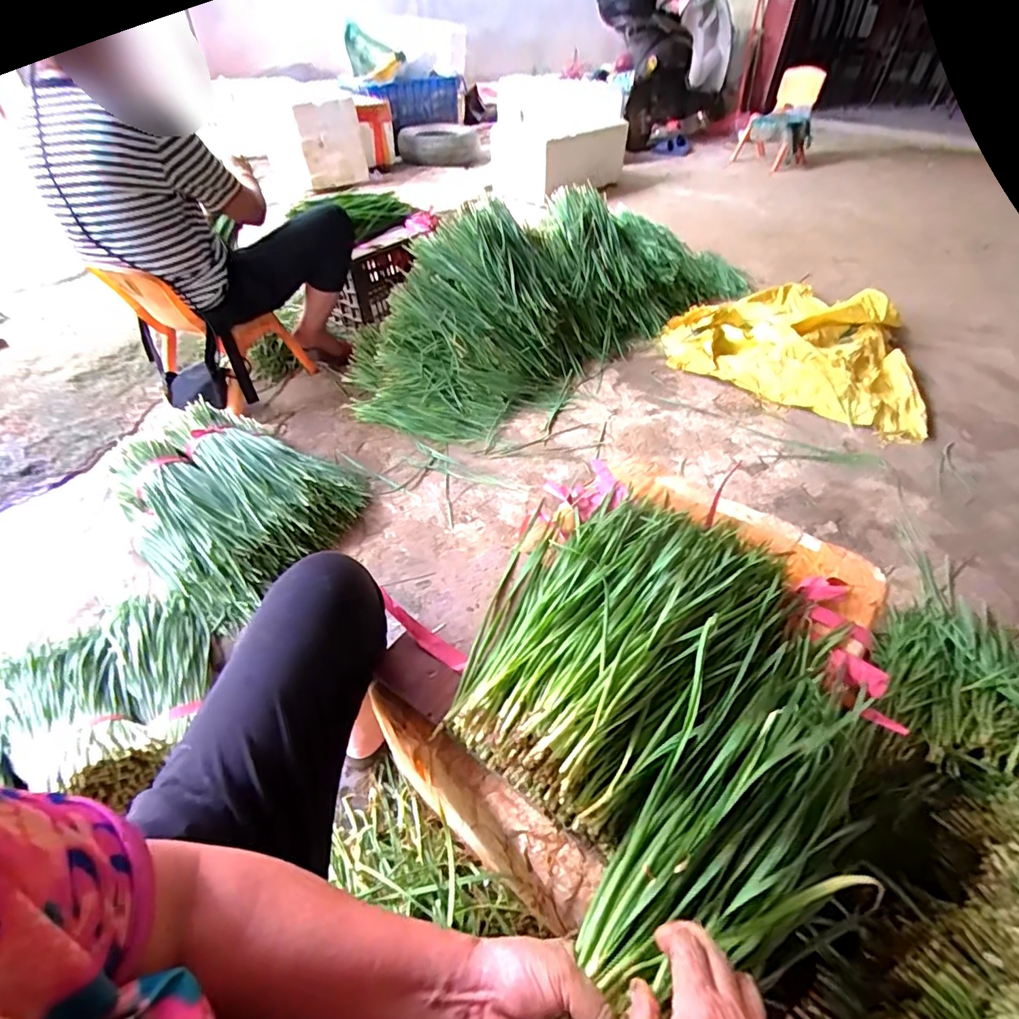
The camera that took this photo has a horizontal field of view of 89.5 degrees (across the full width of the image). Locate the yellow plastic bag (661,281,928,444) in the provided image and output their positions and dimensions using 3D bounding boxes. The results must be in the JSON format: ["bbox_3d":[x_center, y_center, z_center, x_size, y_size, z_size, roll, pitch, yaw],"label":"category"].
[{"bbox_3d":[0.958,-0.547,1.639,0.768,0.123,0.676,31,56,27],"label":"yellow plastic bag"}]

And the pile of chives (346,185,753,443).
[{"bbox_3d":[0.196,-0.727,1.647,1.457,0.416,0.498,-34,55,-29],"label":"pile of chives"}]

